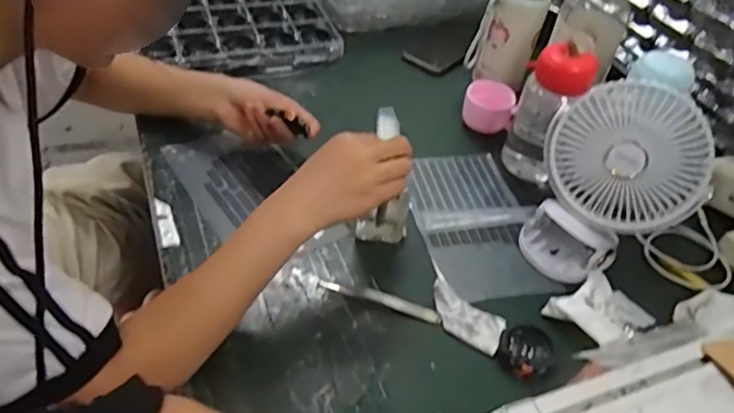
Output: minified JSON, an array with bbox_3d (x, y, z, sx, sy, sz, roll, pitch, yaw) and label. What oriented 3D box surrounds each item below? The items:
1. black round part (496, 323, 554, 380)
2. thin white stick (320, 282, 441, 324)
[{"bbox_3d":[0.149,0.136,0.557,0.047,0.012,0.058,19,45,14],"label":"black round part"},{"bbox_3d":[0.014,0.094,0.599,0.123,0.007,0.016,17,45,11],"label":"thin white stick"}]

